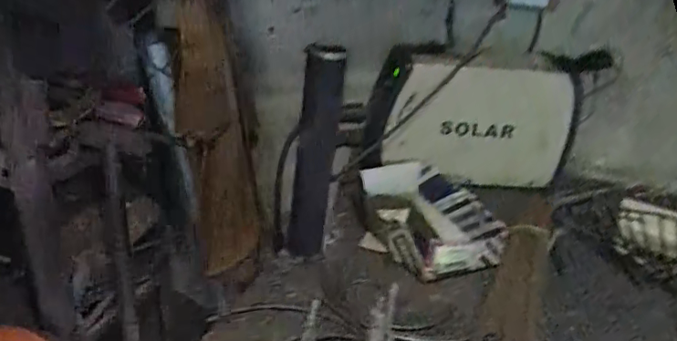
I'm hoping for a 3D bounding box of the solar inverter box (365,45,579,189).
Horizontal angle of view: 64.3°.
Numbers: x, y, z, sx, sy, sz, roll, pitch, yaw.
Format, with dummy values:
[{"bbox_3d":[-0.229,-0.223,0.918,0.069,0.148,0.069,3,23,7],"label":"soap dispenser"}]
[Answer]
[{"bbox_3d":[0.233,-0.096,0.977,0.370,0.220,0.142,3,27,-3],"label":"solar inverter box"}]

